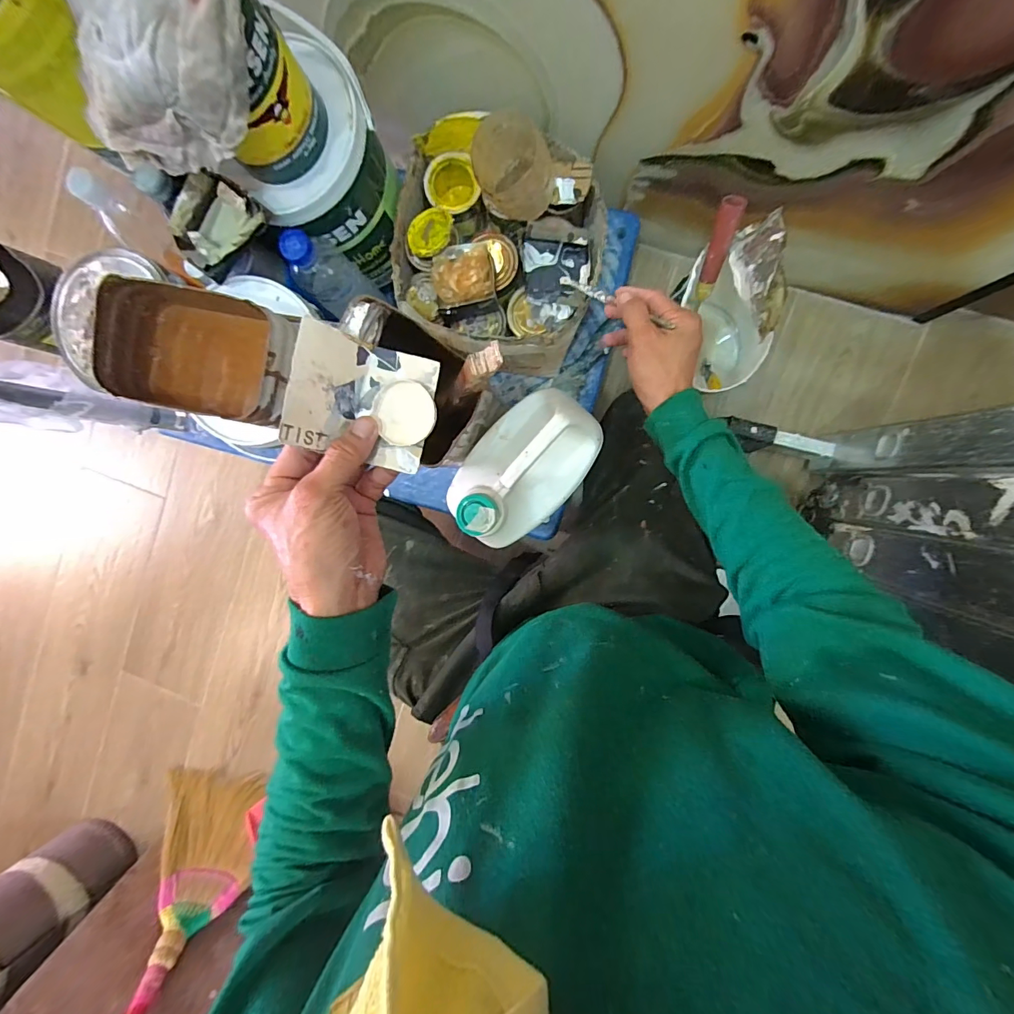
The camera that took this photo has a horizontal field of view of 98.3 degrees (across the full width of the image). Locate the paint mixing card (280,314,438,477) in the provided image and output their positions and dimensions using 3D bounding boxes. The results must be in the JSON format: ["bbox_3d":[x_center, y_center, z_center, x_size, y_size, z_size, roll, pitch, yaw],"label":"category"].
[{"bbox_3d":[-0.088,-0.066,0.272,0.077,0.041,0.073,16,95,6],"label":"paint mixing card"}]

